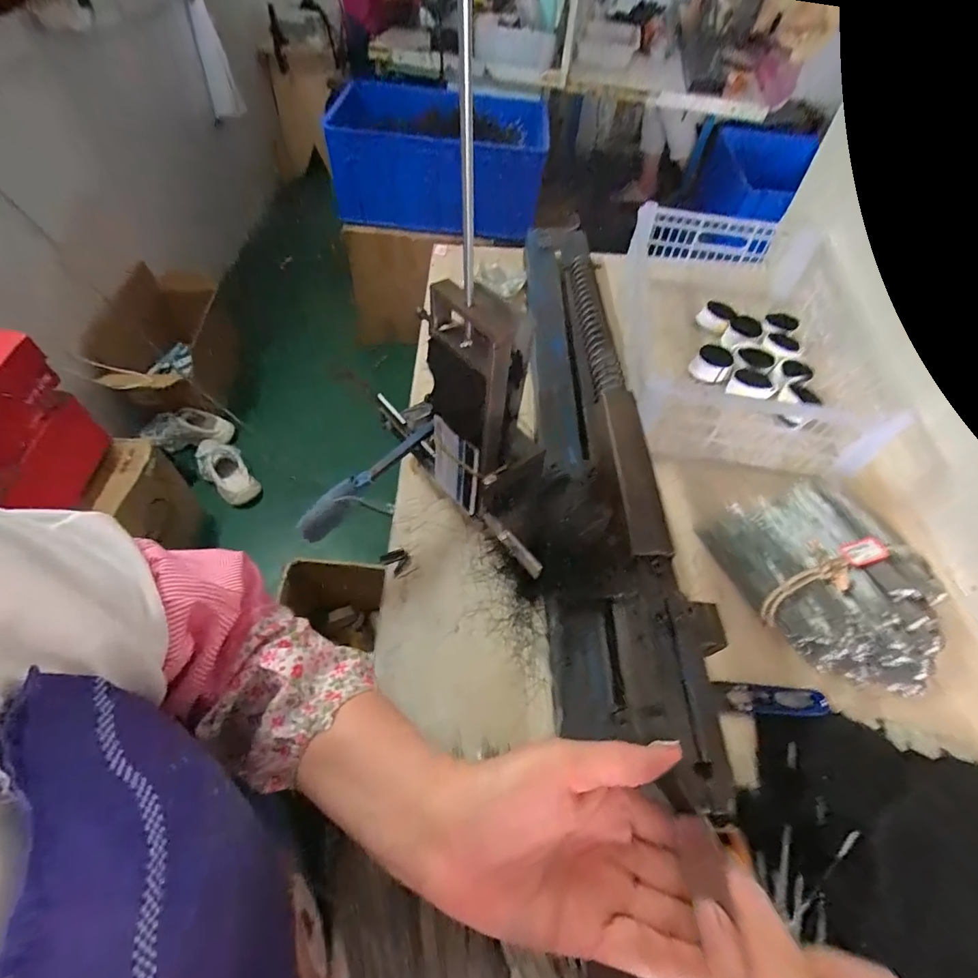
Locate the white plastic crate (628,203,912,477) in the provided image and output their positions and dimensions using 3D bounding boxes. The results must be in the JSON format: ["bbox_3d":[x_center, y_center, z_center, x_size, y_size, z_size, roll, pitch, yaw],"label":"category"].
[{"bbox_3d":[0.329,-0.212,0.641,0.278,0.121,0.395,5,54,0],"label":"white plastic crate"}]

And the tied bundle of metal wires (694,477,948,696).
[{"bbox_3d":[0.337,0.087,0.466,0.154,0.051,0.215,-14,57,-14],"label":"tied bundle of metal wires"}]

